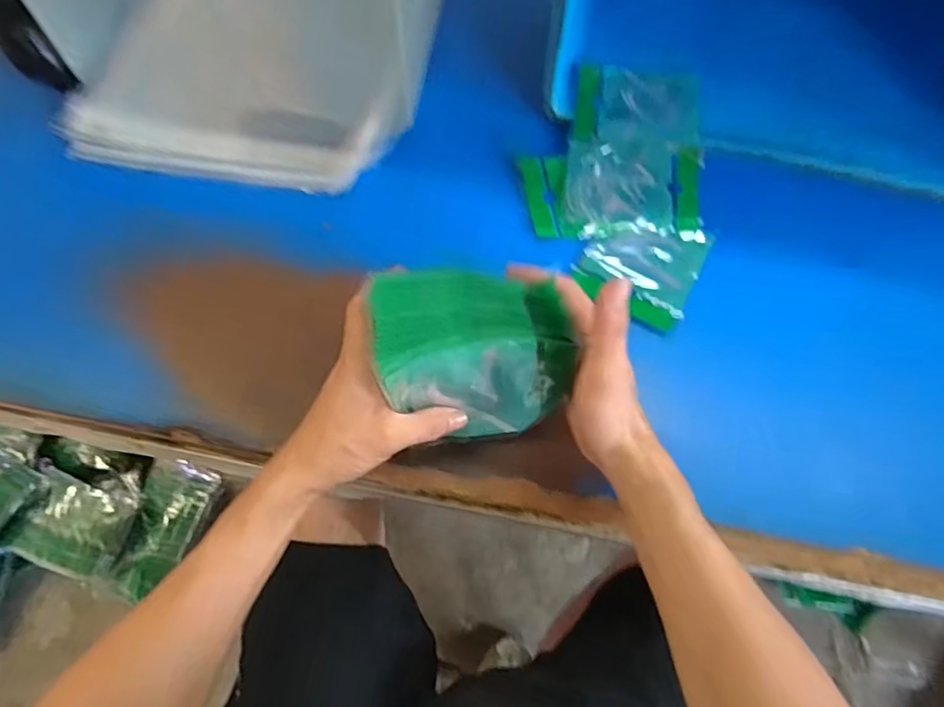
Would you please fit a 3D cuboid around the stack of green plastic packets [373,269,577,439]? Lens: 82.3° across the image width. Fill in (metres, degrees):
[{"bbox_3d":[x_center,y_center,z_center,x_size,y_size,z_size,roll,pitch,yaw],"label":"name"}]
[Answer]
[{"bbox_3d":[-0.001,0.003,0.389,0.140,0.098,0.083,10,65,4],"label":"stack of green plastic packets"}]

